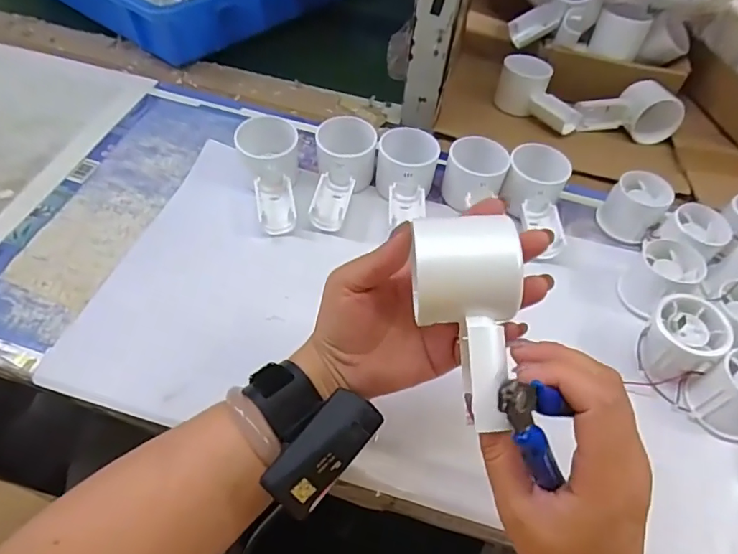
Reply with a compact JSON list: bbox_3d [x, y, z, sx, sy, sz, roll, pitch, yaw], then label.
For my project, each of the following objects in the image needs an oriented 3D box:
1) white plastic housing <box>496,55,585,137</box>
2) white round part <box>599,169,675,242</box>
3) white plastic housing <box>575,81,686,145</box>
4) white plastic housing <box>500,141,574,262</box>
[{"bbox_3d":[0.210,-0.222,0.627,0.045,0.054,0.116,-33,63,-27],"label":"white plastic housing"},{"bbox_3d":[0.267,-0.070,0.513,0.052,0.048,0.054,3,53,-4],"label":"white round part"},{"bbox_3d":[0.311,-0.203,0.617,0.120,0.050,0.057,7,53,-1],"label":"white plastic housing"},{"bbox_3d":[0.164,-0.076,0.506,0.060,0.056,0.108,11,53,2],"label":"white plastic housing"}]

